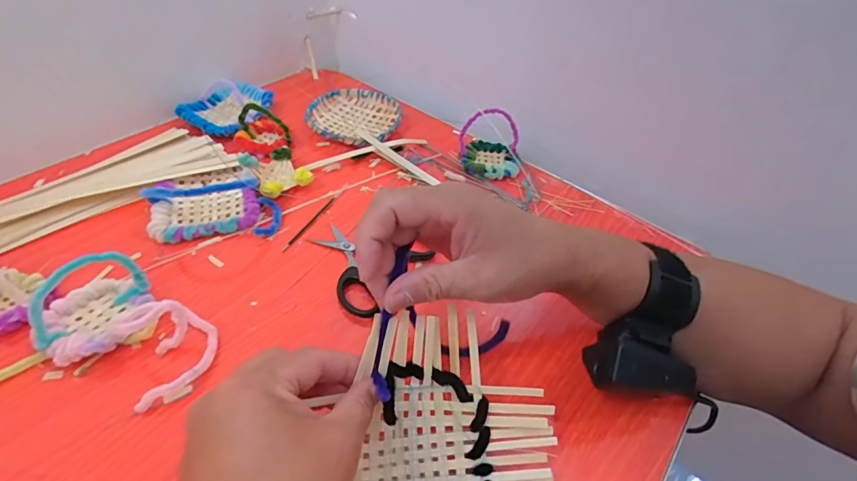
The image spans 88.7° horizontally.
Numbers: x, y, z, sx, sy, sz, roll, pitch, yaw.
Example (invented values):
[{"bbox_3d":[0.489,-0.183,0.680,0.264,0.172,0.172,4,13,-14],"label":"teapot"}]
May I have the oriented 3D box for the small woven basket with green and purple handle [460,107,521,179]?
[{"bbox_3d":[0.069,-0.108,0.479,0.064,0.059,0.057,4,47,-2],"label":"small woven basket with green and purple handle"}]

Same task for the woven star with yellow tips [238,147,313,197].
[{"bbox_3d":[-0.151,-0.068,0.439,0.051,0.026,0.055,-30,57,-30],"label":"woven star with yellow tips"}]

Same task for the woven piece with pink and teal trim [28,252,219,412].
[{"bbox_3d":[-0.211,0.055,0.299,0.124,0.054,0.071,23,49,15],"label":"woven piece with pink and teal trim"}]

